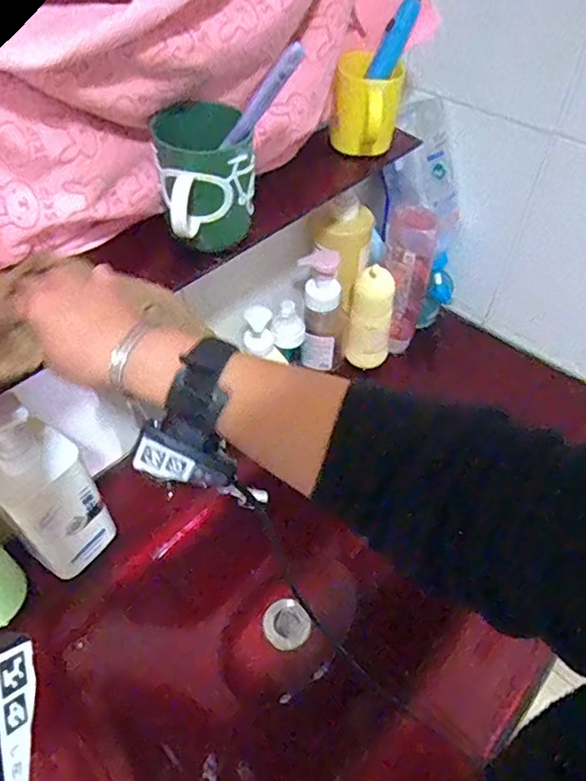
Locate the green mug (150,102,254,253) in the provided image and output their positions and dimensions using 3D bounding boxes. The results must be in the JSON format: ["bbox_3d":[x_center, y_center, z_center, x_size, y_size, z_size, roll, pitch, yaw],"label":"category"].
[{"bbox_3d":[-0.068,-0.168,0.444,0.076,0.097,0.084,-12,49,-11],"label":"green mug"}]

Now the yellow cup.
[{"bbox_3d":[0.077,-0.303,0.575,0.071,0.089,0.066,4,48,4],"label":"yellow cup"}]

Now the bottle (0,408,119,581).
[{"bbox_3d":[-0.235,0.108,0.529,0.049,0.204,0.079,31,55,25],"label":"bottle"}]

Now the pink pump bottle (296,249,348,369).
[{"bbox_3d":[0.040,-0.101,0.725,0.060,0.168,0.060,15,50,14],"label":"pink pump bottle"}]

